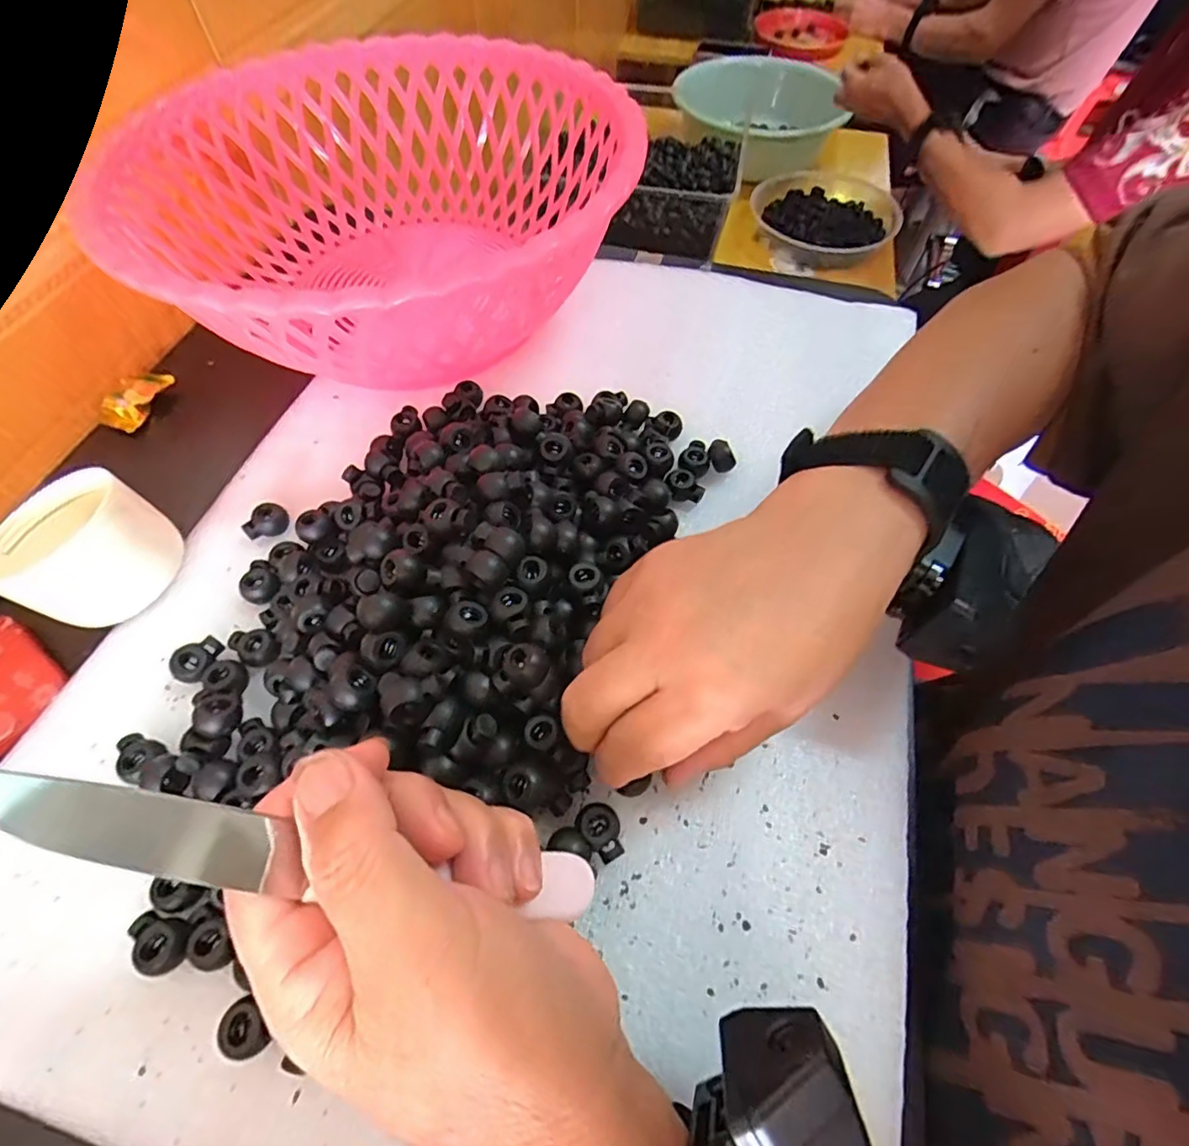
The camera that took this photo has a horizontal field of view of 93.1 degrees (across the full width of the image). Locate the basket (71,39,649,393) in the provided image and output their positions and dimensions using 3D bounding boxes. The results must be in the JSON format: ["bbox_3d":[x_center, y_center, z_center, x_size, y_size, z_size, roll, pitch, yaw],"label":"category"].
[{"bbox_3d":[-0.123,-0.225,0.356,0.288,0.100,0.294,1,60,-1],"label":"basket"}]

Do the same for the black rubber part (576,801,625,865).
[{"bbox_3d":[0.003,0.104,0.227,0.015,0.013,0.023,-20,63,-13],"label":"black rubber part"}]

